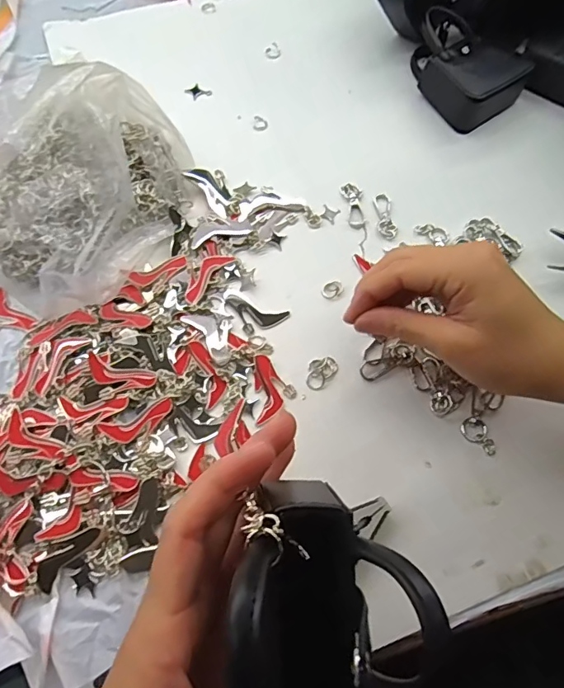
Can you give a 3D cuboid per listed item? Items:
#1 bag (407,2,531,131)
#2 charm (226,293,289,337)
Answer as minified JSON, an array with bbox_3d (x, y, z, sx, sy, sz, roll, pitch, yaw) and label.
[{"bbox_3d":[0.152,-0.234,0.418,0.064,0.042,0.099,-42,76,-17],"label":"bag"},{"bbox_3d":[-0.020,-0.019,0.342,0.046,0.004,0.026,18,68,4],"label":"charm"}]

